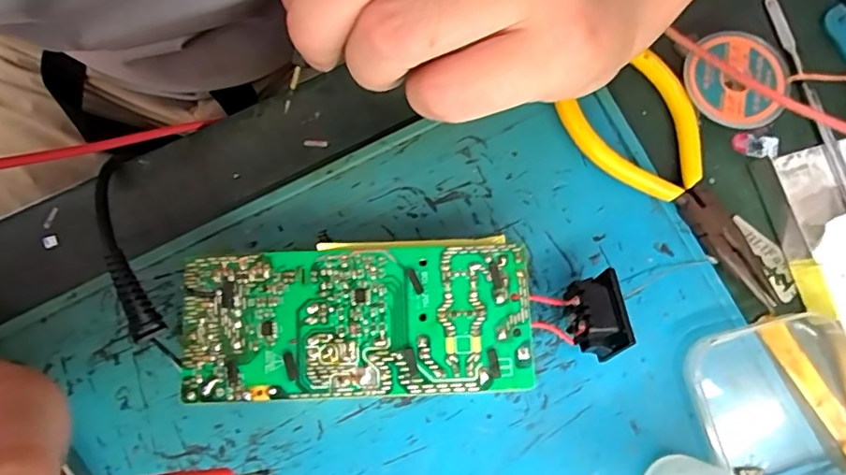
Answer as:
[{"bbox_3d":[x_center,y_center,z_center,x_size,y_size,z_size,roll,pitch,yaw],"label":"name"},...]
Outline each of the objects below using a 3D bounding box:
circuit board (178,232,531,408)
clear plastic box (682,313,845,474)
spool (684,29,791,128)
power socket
[{"bbox_3d":[-0.025,0.033,0.225,0.131,0.025,0.059,-2,80,0],"label":"circuit board"},{"bbox_3d":[0.144,0.068,0.224,0.063,0.013,0.065,-15,80,-2],"label":"clear plastic box"},{"bbox_3d":[0.138,-0.070,0.248,0.044,0.016,0.042,0,80,1],"label":"spool"},{"bbox_3d":[0.067,0.032,0.222,0.020,0.031,0.032,-7,80,-1],"label":"power socket"}]

